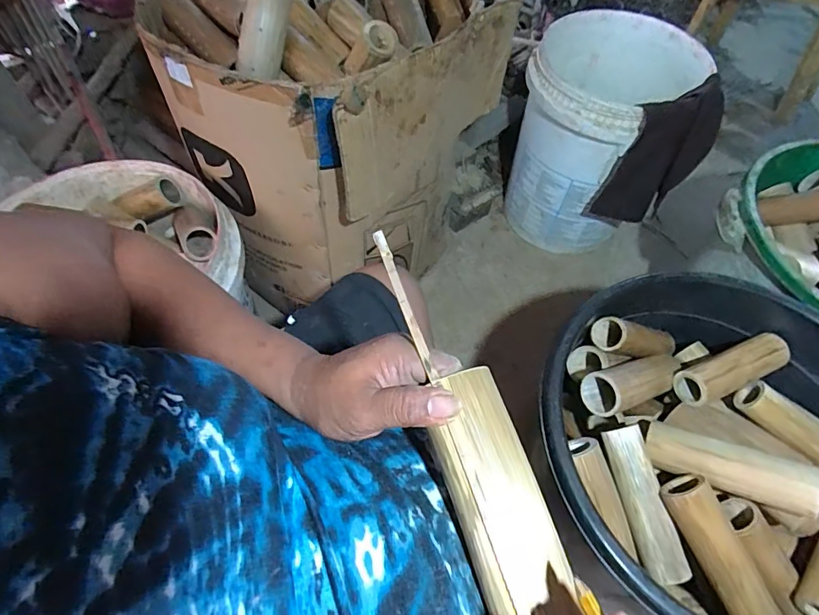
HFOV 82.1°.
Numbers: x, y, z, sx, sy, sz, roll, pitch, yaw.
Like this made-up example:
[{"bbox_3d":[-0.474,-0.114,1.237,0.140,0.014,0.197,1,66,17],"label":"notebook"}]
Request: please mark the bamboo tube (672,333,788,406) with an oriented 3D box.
[{"bbox_3d":[0.470,0.089,0.678,0.189,0.042,0.057,-19,63,-15],"label":"bamboo tube"}]

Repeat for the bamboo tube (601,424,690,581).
[{"bbox_3d":[0.289,0.235,0.570,0.053,0.044,0.172,-9,60,-10],"label":"bamboo tube"}]

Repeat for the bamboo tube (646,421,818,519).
[{"bbox_3d":[0.388,0.198,0.575,0.179,0.048,0.056,13,55,34],"label":"bamboo tube"}]

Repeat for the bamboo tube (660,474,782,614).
[{"bbox_3d":[0.363,0.283,0.540,0.052,0.044,0.170,-24,79,-17],"label":"bamboo tube"}]

